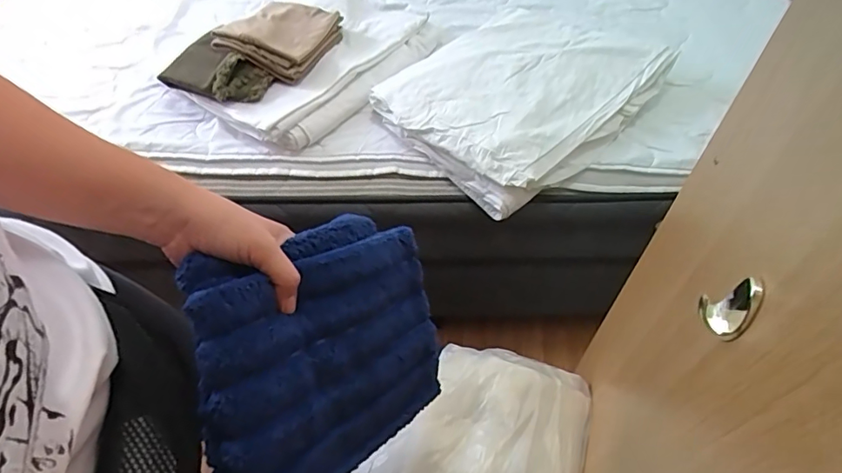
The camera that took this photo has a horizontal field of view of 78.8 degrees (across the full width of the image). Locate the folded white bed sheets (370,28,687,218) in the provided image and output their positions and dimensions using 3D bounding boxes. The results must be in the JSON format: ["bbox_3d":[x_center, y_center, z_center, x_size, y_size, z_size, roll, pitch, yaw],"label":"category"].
[{"bbox_3d":[0.187,-0.288,1.001,0.495,0.087,0.395,-37,61,-26],"label":"folded white bed sheets"}]

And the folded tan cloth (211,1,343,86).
[{"bbox_3d":[-0.275,-0.406,1.024,0.183,0.073,0.228,16,54,11],"label":"folded tan cloth"}]

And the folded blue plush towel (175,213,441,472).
[{"bbox_3d":[-0.071,0.089,0.405,0.051,0.187,0.231,-7,9,35],"label":"folded blue plush towel"}]

